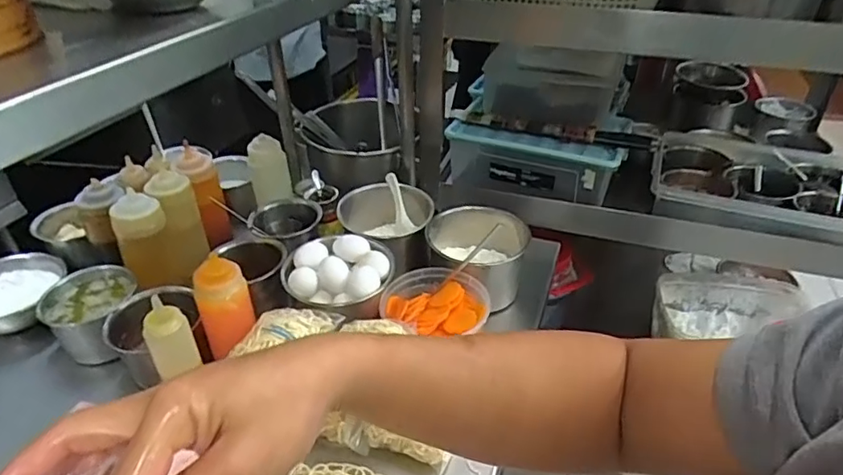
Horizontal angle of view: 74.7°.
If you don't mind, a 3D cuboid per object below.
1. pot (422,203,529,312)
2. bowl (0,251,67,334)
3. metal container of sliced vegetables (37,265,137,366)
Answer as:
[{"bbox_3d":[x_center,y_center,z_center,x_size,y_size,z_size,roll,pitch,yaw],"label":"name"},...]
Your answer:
[{"bbox_3d":[0.083,0.030,0.860,0.148,0.092,0.160,0,35,0],"label":"pot"},{"bbox_3d":[-0.614,0.076,0.821,0.114,0.058,0.132,1,35,1],"label":"bowl"},{"bbox_3d":[-0.460,0.113,0.786,0.115,0.091,0.111,-19,39,-26],"label":"metal container of sliced vegetables"}]

